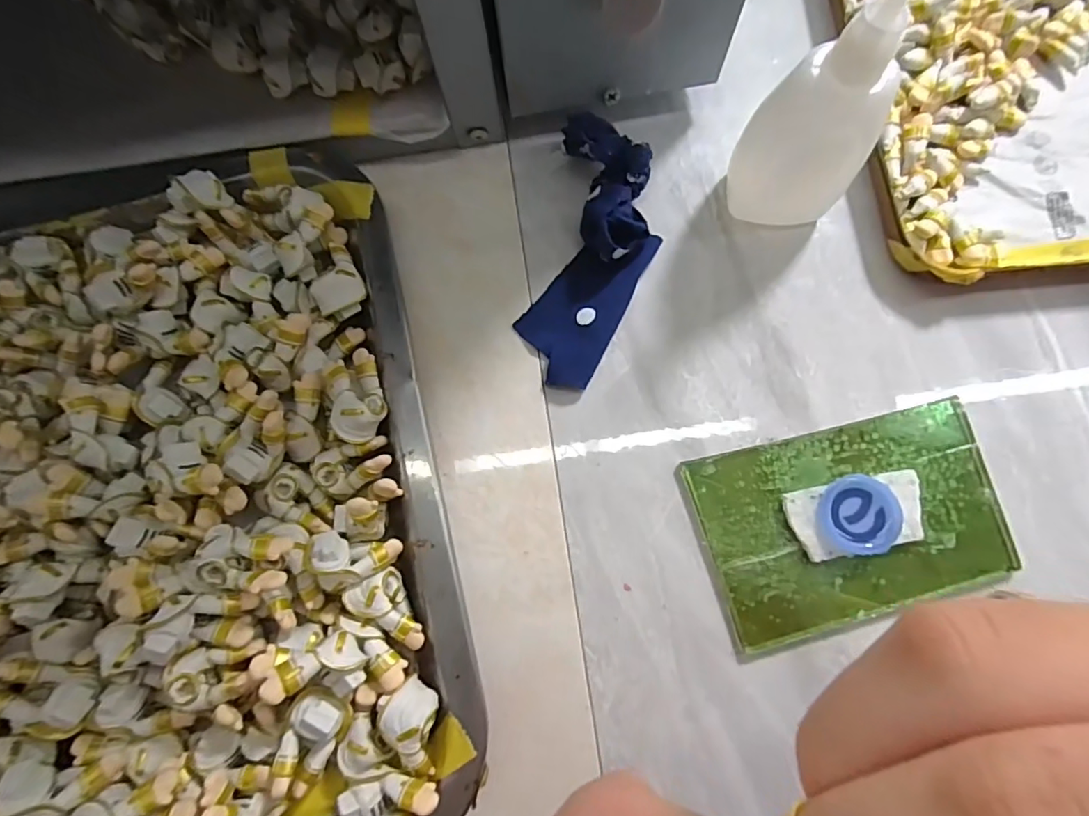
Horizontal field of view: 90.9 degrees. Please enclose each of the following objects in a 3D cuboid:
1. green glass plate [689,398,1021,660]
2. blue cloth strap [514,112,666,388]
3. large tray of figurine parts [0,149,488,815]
[{"bbox_3d":[0.110,0.040,0.194,0.103,0.011,0.066,-15,76,0],"label":"green glass plate"},{"bbox_3d":[0.020,-0.062,0.211,0.044,0.022,0.106,14,78,7],"label":"blue cloth strap"},{"bbox_3d":[-0.205,0.049,0.193,0.333,0.041,0.266,-14,76,1],"label":"large tray of figurine parts"}]

